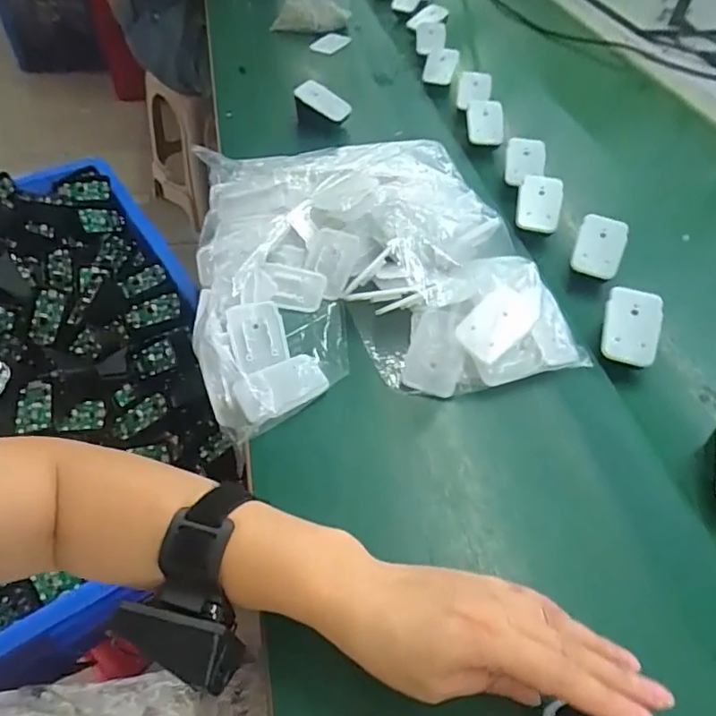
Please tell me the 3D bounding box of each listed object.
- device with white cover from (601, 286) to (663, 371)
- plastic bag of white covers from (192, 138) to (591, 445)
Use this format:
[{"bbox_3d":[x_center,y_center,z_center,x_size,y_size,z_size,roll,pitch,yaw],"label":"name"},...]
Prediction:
[{"bbox_3d":[0.230,-0.027,0.449,0.045,0.009,0.067,13,79,6],"label":"device with white cover"},{"bbox_3d":[0.003,-0.095,0.494,0.299,0.081,0.303,-10,54,-8],"label":"plastic bag of white covers"}]

